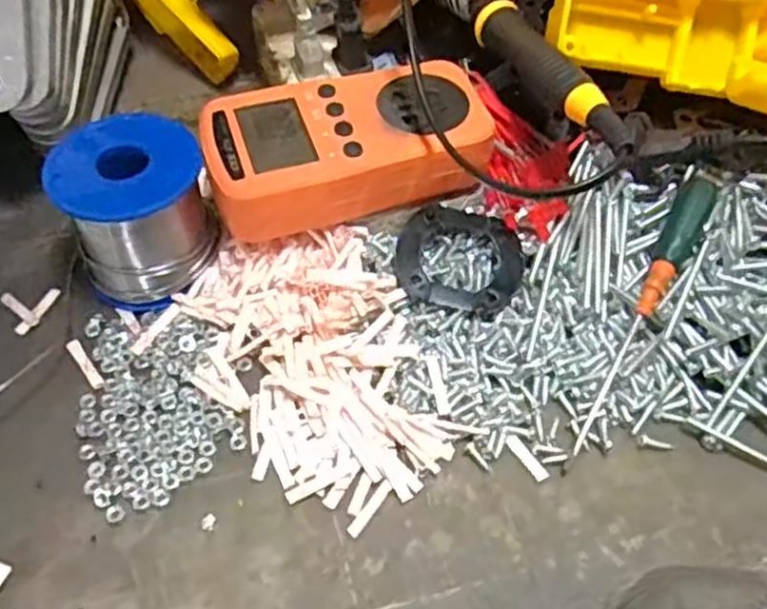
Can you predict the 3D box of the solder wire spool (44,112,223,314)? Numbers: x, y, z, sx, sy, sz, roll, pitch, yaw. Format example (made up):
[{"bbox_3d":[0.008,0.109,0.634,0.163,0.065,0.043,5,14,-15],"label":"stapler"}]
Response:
[{"bbox_3d":[-0.110,-0.040,0.345,0.061,0.065,0.057,1,53,-2],"label":"solder wire spool"}]

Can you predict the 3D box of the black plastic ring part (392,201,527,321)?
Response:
[{"bbox_3d":[0.035,-0.022,0.350,0.058,0.010,0.052,16,65,2],"label":"black plastic ring part"}]

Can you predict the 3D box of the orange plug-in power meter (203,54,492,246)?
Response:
[{"bbox_3d":[-0.017,-0.074,0.349,0.127,0.033,0.070,-18,56,-15],"label":"orange plug-in power meter"}]

